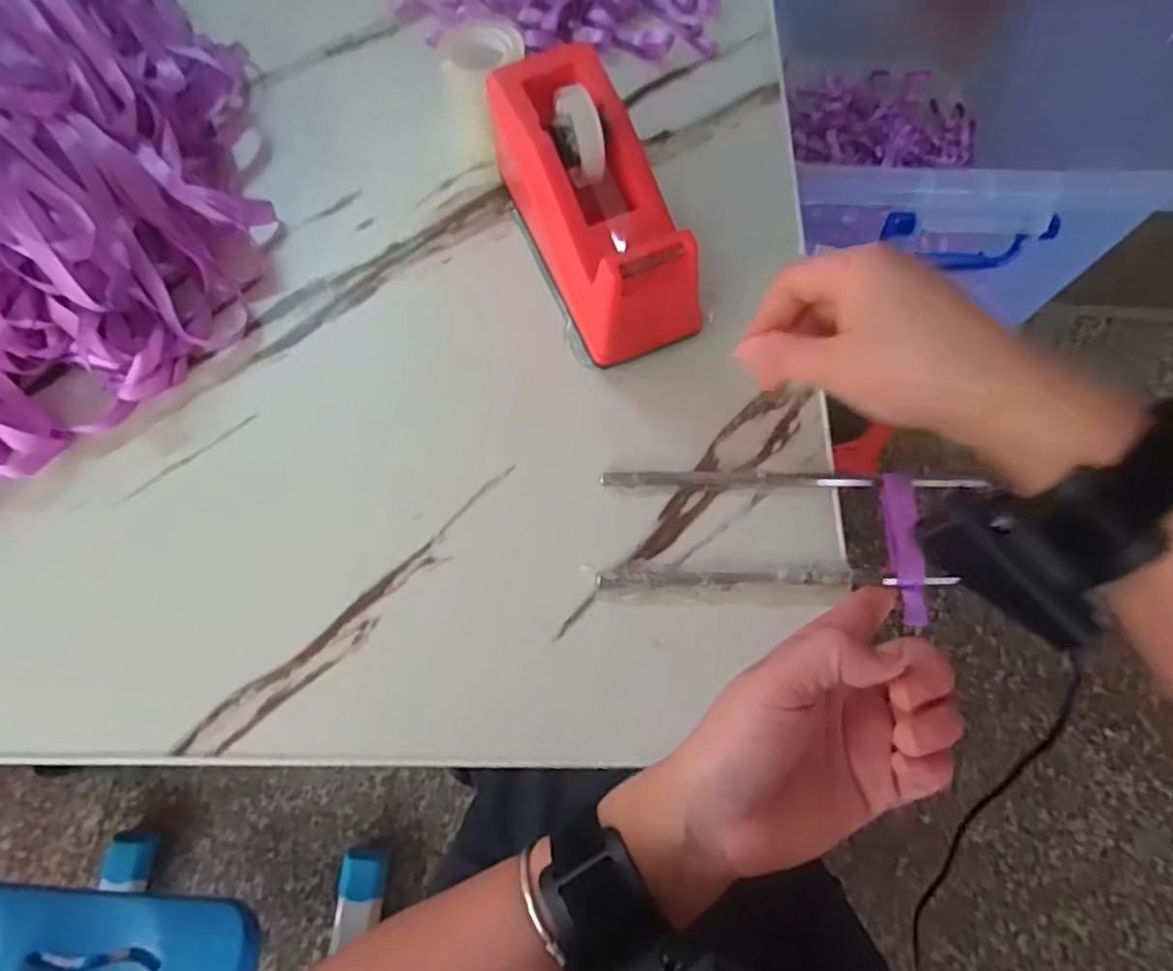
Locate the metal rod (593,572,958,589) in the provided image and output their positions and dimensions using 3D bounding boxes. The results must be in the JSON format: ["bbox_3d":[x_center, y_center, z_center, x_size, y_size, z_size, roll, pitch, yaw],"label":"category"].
[{"bbox_3d":[0.087,0.043,0.316,0.162,0.009,0.007,0,70,0],"label":"metal rod"}]

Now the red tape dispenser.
[{"bbox_3d":[0.003,-0.140,0.353,0.062,0.073,0.151,-23,71,-8],"label":"red tape dispenser"}]

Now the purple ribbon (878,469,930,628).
[{"bbox_3d":[0.148,0.028,0.319,0.013,0.010,0.070,-1,73,0],"label":"purple ribbon"}]

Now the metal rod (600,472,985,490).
[{"bbox_3d":[0.100,-0.003,0.335,0.183,0.009,0.009,0,70,0],"label":"metal rod"}]

